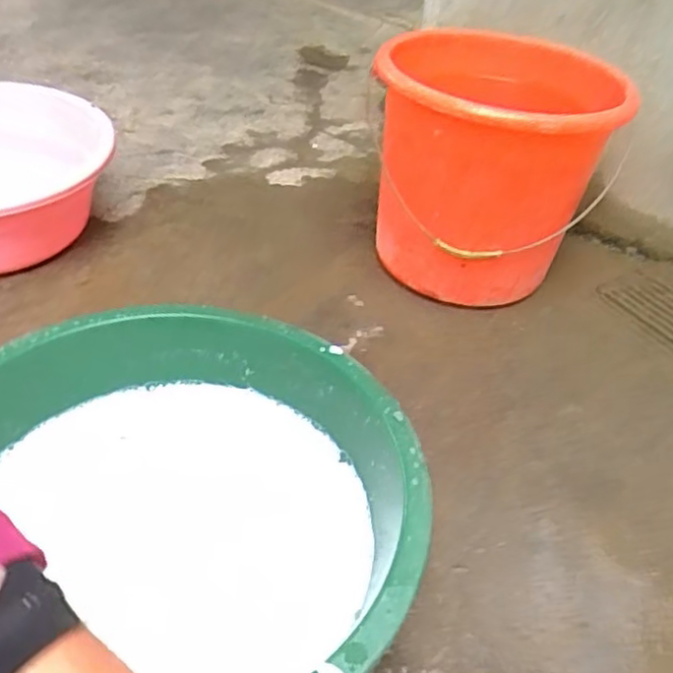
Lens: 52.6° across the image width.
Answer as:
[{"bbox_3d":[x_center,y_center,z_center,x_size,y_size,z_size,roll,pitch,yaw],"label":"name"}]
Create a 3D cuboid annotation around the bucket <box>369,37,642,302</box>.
[{"bbox_3d":[0.205,-0.236,0.970,0.309,0.280,0.345,14,39,8],"label":"bucket"}]

